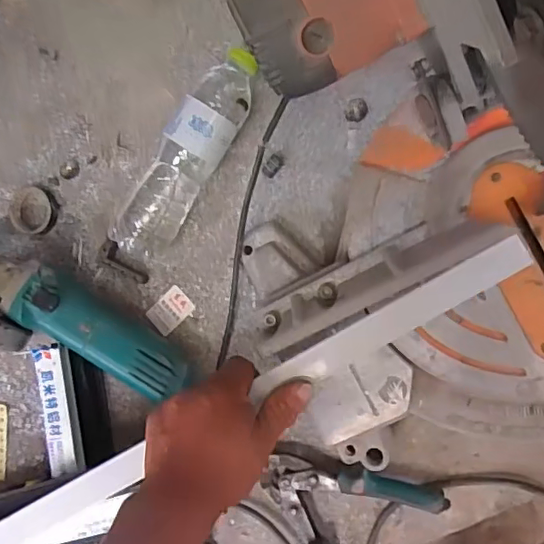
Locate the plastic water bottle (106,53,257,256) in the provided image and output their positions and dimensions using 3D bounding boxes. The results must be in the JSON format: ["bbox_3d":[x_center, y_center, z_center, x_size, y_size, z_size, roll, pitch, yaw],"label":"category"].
[{"bbox_3d":[-0.083,-0.113,0.552,0.060,0.056,0.217,35,97,7],"label":"plastic water bottle"}]

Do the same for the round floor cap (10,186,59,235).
[{"bbox_3d":[-0.262,-0.068,0.619,0.053,0.013,0.053,0,92,12],"label":"round floor cap"}]

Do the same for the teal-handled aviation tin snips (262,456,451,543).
[{"bbox_3d":[0.063,0.250,0.561,0.159,0.030,0.161,30,98,10],"label":"teal-handled aviation tin snips"}]

